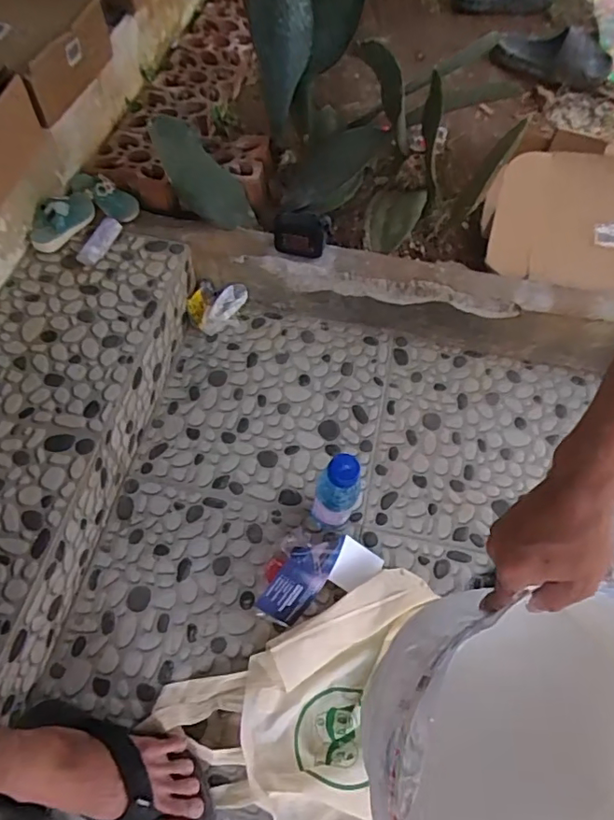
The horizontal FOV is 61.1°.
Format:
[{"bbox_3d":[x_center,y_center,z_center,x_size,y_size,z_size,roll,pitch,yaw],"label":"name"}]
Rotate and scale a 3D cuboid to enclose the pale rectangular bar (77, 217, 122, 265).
[{"bbox_3d":[-0.377,-0.311,0.951,0.031,0.028,0.107,22,62,9],"label":"pale rectangular bar"}]

